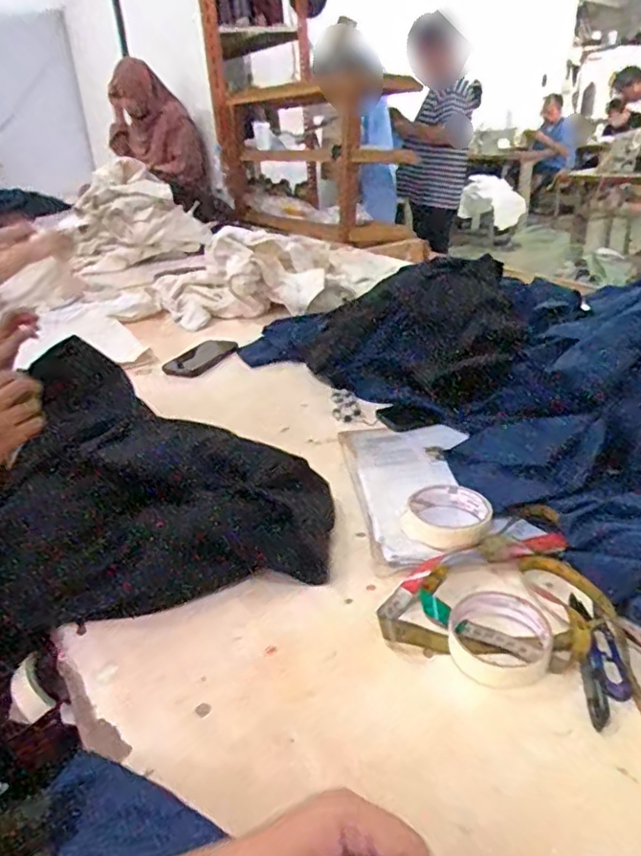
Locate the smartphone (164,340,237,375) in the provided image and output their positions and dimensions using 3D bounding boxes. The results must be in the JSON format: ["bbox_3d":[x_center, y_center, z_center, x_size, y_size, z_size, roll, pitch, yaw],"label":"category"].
[{"bbox_3d":[-0.241,-0.150,1.237,0.092,0.015,0.170,7,29,22],"label":"smartphone"}]

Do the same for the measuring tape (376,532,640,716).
[{"bbox_3d":[0.165,0.179,0.506,0.203,0.029,0.233,-10,29,-8],"label":"measuring tape"}]

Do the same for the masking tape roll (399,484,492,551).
[{"bbox_3d":[0.134,0.090,0.643,0.089,0.023,0.089,-4,29,2],"label":"masking tape roll"}]

